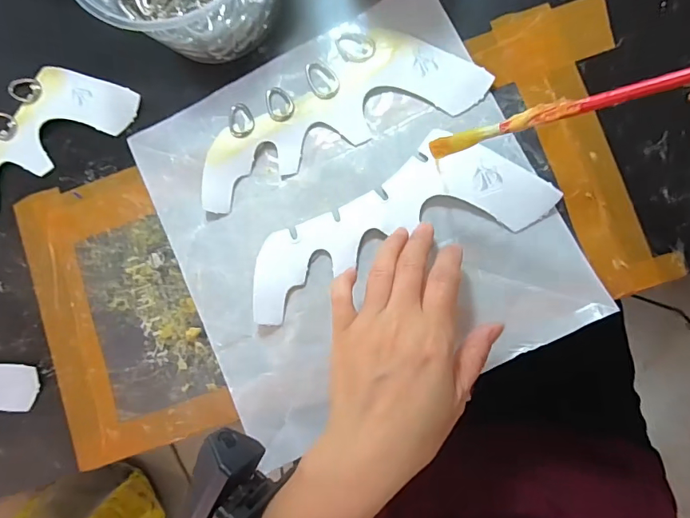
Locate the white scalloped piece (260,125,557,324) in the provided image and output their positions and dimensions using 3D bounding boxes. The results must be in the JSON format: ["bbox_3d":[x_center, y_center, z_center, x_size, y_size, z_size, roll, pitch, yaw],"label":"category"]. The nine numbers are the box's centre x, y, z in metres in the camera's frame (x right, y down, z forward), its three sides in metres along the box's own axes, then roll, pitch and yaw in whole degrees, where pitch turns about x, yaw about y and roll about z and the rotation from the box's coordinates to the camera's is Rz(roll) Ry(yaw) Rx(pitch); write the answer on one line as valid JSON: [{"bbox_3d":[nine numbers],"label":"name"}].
[{"bbox_3d":[0.029,-0.028,0.318,0.214,0.011,0.077,-22,80,6],"label":"white scalloped piece"}]

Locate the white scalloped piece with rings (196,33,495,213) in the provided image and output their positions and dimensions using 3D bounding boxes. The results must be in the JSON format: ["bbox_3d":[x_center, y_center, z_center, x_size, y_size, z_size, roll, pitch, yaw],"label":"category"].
[{"bbox_3d":[-0.013,-0.108,0.333,0.214,0.006,0.085,-26,82,5],"label":"white scalloped piece with rings"}]

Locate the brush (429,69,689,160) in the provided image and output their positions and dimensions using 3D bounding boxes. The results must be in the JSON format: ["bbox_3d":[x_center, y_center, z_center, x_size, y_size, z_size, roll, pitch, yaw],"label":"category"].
[{"bbox_3d":[0.147,-0.077,0.188,0.248,0.009,0.010,-7,83,41],"label":"brush"}]

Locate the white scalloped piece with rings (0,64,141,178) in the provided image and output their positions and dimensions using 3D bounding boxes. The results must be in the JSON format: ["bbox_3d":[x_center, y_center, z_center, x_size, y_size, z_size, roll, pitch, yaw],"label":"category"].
[{"bbox_3d":[-0.271,-0.088,0.367,0.217,0.011,0.081,-36,81,4],"label":"white scalloped piece with rings"}]

